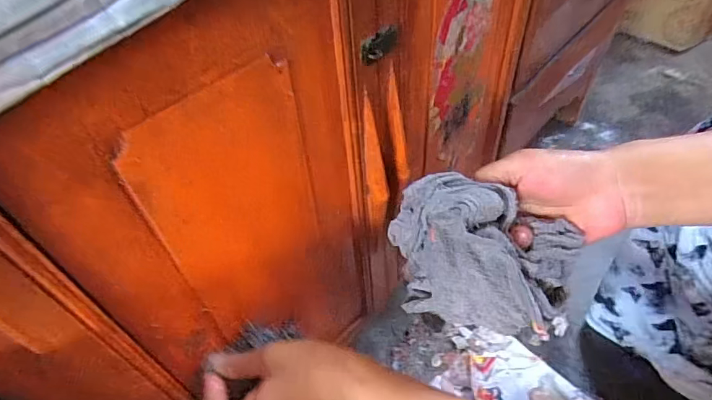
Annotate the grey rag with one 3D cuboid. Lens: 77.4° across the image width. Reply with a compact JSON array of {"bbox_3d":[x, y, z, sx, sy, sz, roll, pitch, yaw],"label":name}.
[{"bbox_3d":[0.090,0.039,0.334,0.135,0.105,0.068,11,52,13],"label":"grey rag"}]

